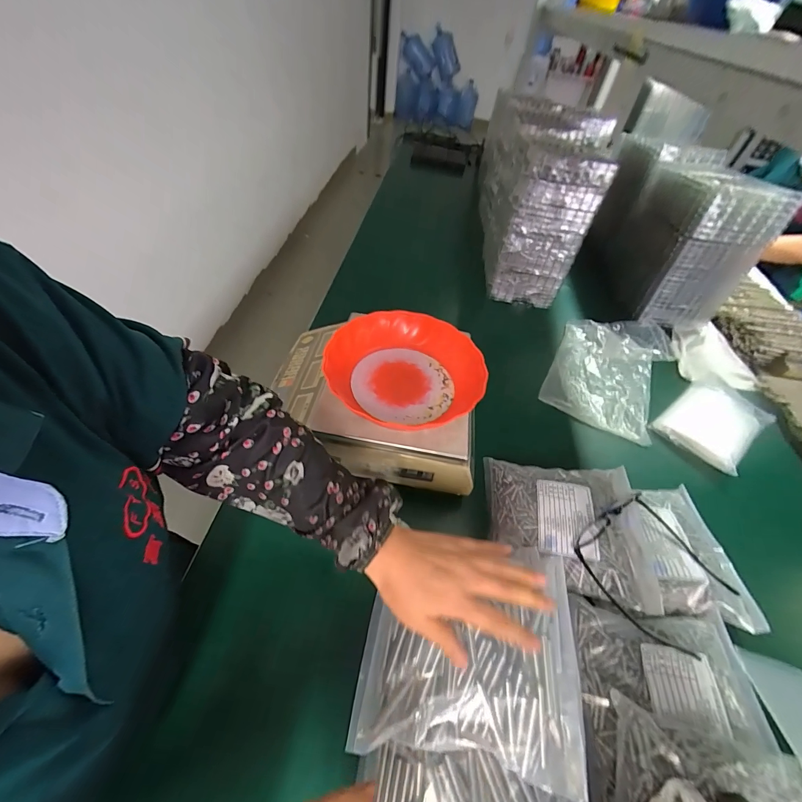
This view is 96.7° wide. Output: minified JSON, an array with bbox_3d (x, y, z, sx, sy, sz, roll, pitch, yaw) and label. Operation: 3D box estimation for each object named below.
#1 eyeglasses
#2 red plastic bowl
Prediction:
[{"bbox_3d":[0.312,0.202,0.442,0.165,0.053,0.153,-27,60,-24],"label":"eyeglasses"},{"bbox_3d":[0.010,-0.047,0.493,0.210,0.061,0.191,26,54,13],"label":"red plastic bowl"}]

